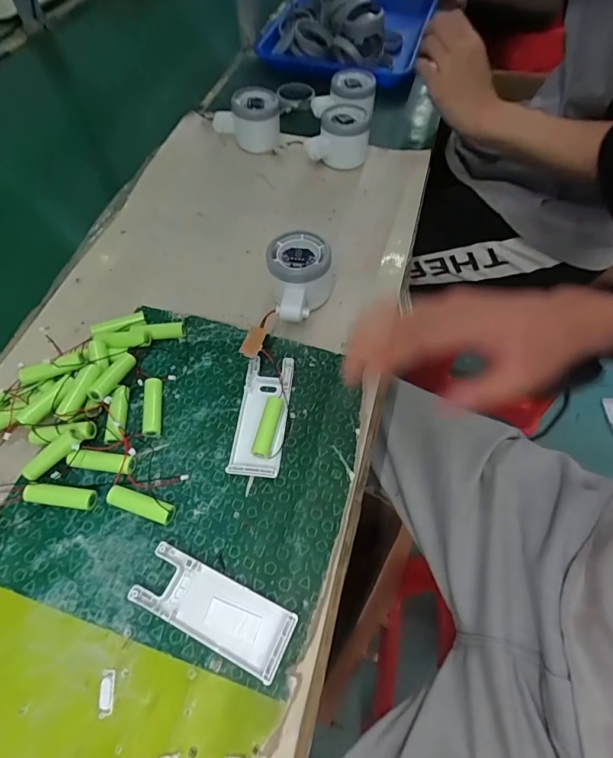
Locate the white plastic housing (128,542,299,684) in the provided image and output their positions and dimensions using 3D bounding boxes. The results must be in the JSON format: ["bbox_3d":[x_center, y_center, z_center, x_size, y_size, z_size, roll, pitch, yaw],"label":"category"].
[{"bbox_3d":[-0.059,0.147,0.268,0.103,0.014,0.038,22,61,13],"label":"white plastic housing"}]

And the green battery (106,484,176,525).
[{"bbox_3d":[-0.121,0.092,0.305,0.050,0.010,0.014,16,60,10],"label":"green battery"}]

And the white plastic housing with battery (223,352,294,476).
[{"bbox_3d":[-0.036,0.028,0.337,0.041,0.018,0.102,6,59,4],"label":"white plastic housing with battery"}]

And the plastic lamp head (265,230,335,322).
[{"bbox_3d":[-0.005,-0.088,0.384,0.059,0.052,0.079,1,59,1],"label":"plastic lamp head"}]

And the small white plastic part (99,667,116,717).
[{"bbox_3d":[-0.120,0.188,0.249,0.008,0.004,0.023,-8,59,-4],"label":"small white plastic part"}]

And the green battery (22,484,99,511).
[{"bbox_3d":[-0.181,0.086,0.306,0.049,0.012,0.014,5,59,3],"label":"green battery"}]

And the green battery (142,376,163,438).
[{"bbox_3d":[-0.127,0.023,0.346,0.014,0.011,0.050,-7,59,-4],"label":"green battery"}]

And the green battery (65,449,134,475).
[{"bbox_3d":[-0.157,0.062,0.317,0.048,0.014,0.014,4,59,2],"label":"green battery"}]

